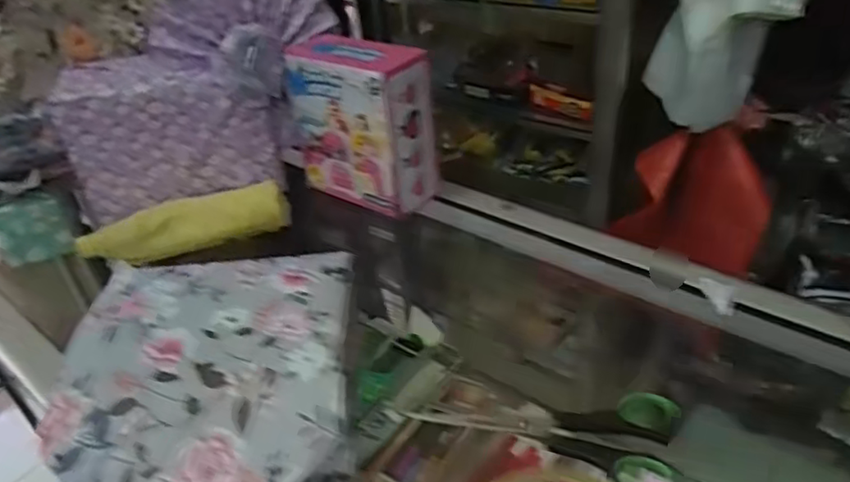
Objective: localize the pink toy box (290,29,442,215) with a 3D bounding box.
[{"bbox_3d":[-0.060,-0.111,0.579,0.140,0.140,0.065,19,43,31],"label":"pink toy box"}]

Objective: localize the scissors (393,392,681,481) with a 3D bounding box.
[{"bbox_3d":[0.073,0.105,0.371,0.157,0.012,0.070,13,40,25],"label":"scissors"}]

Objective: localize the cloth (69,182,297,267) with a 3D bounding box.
[{"bbox_3d":[-0.213,-0.013,0.557,0.173,0.041,0.034,-17,37,-14],"label":"cloth"}]

